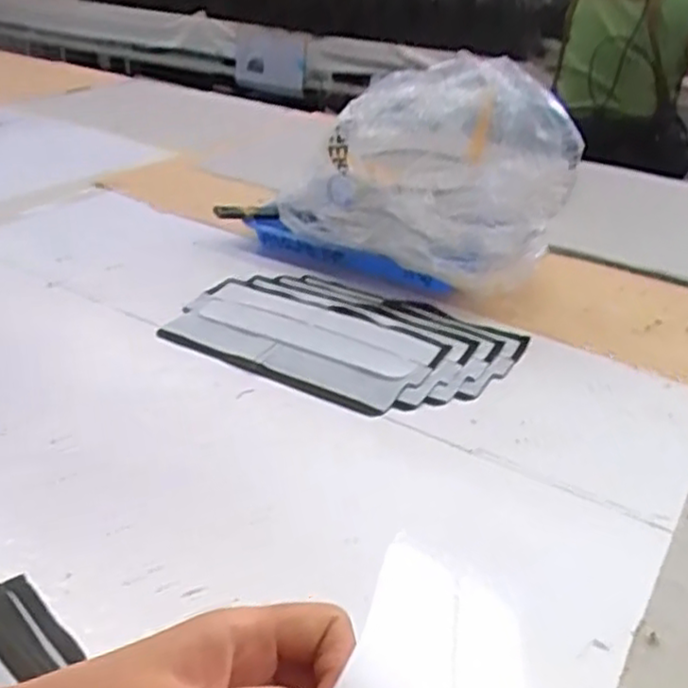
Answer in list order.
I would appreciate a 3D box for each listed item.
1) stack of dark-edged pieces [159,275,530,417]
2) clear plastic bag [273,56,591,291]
[{"bbox_3d":[0.000,-0.009,0.657,0.295,0.011,0.181,18,32,22],"label":"stack of dark-edged pieces"},{"bbox_3d":[0.080,-0.171,0.696,0.252,0.190,0.160,1,30,-5],"label":"clear plastic bag"}]

